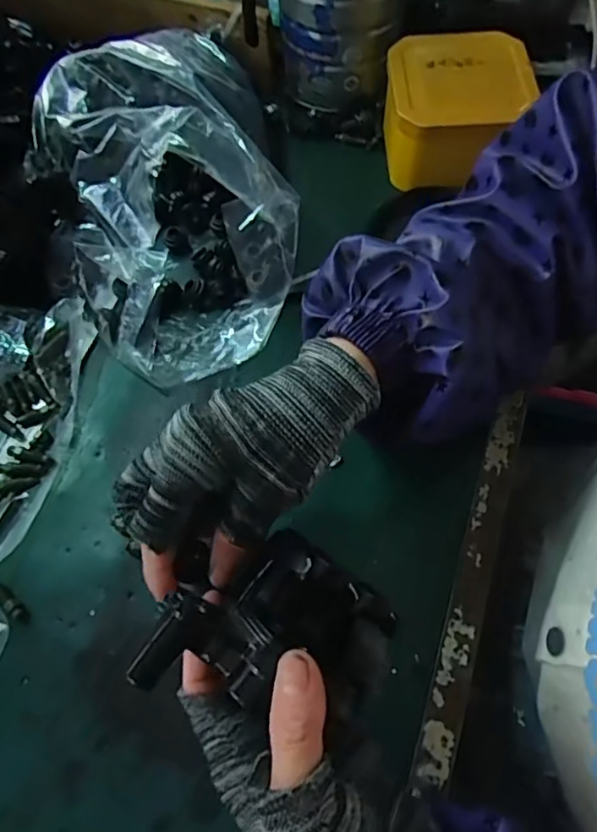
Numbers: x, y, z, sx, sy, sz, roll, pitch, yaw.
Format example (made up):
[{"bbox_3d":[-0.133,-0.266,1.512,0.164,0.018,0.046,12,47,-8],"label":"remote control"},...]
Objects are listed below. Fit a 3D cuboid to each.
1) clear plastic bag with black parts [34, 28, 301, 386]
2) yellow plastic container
[{"bbox_3d":[-0.092,-0.164,0.402,0.169,0.072,0.271,-20,68,-10],"label":"clear plastic bag with black parts"},{"bbox_3d":[0.113,-0.225,0.432,0.097,0.068,0.097,3,66,0],"label":"yellow plastic container"}]

